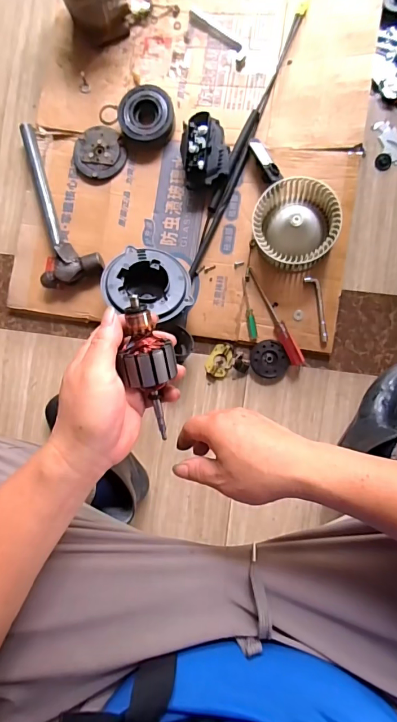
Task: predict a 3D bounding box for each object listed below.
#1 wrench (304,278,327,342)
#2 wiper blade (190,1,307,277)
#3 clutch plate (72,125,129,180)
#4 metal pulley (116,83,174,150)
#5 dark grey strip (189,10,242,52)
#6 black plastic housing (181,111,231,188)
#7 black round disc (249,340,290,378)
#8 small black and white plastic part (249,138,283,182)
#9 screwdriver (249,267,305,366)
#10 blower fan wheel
[{"bbox_3d":[0.218,-0.093,0.718,0.024,0.015,0.119,-15,84,6],"label":"wrench"},{"bbox_3d":[0.088,-0.413,0.748,0.030,0.023,0.531,24,89,8],"label":"wiper blade"},{"bbox_3d":[-0.196,-0.408,0.782,0.095,0.014,0.110,-26,83,5],"label":"clutch plate"},{"bbox_3d":[-0.096,-0.466,0.763,0.107,0.038,0.105,19,89,8],"label":"metal pulley"},{"bbox_3d":[0.031,-0.640,0.779,0.127,0.007,0.019,38,91,8],"label":"dark grey strip"},{"bbox_3d":[0.012,-0.378,0.734,0.086,0.066,0.114,-8,87,5],"label":"black plastic housing"},{"bbox_3d":[0.131,-0.002,0.747,0.064,0.023,0.070,-1,86,7],"label":"black round disc"},{"bbox_3d":[0.121,-0.362,0.729,0.029,0.035,0.090,-33,83,4],"label":"small black and white plastic part"},{"bbox_3d":[0.139,-0.082,0.725,0.025,0.020,0.195,-26,83,5],"label":"screwdriver"},{"bbox_3d":[0.167,-0.235,0.698,0.137,0.077,0.137,-1,86,7],"label":"blower fan wheel"}]

